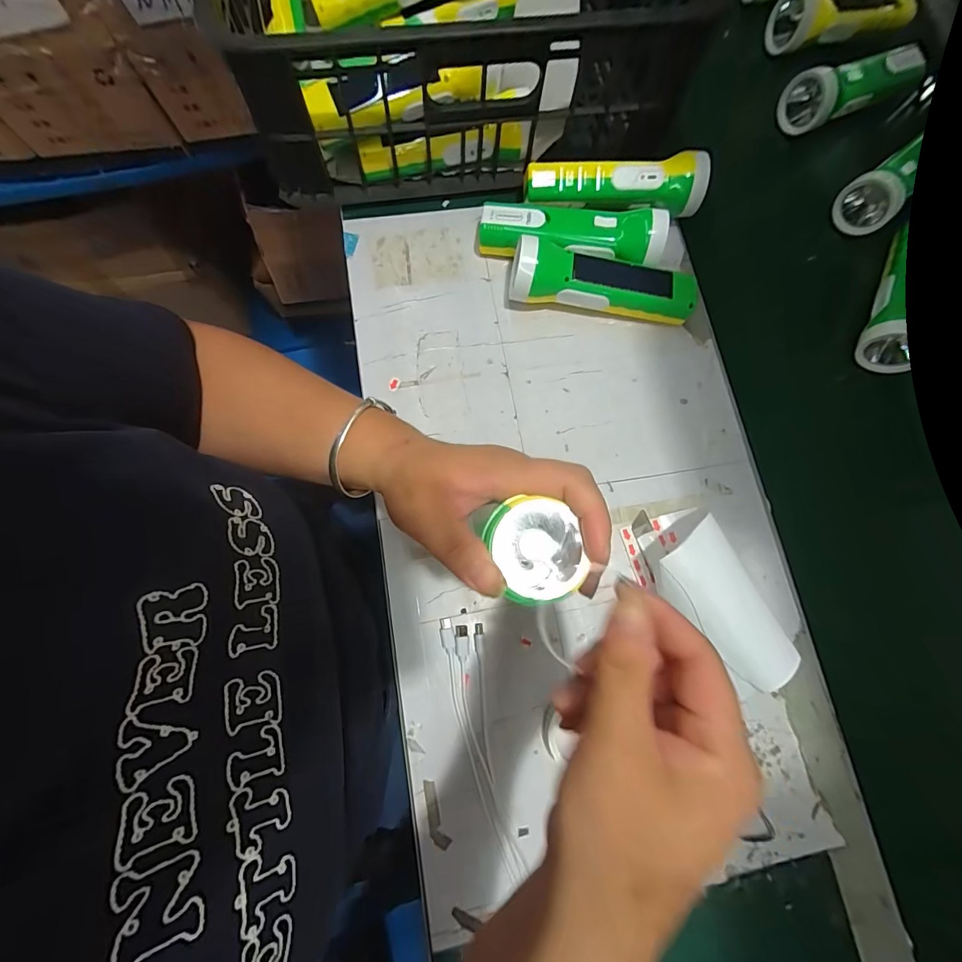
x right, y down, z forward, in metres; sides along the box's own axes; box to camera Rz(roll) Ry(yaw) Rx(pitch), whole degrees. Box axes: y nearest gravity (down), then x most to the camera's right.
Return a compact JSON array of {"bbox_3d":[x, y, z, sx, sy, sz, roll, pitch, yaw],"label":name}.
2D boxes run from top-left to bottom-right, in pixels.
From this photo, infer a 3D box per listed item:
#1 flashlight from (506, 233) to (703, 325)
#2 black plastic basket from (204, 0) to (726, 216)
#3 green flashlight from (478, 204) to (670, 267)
[{"bbox_3d":[0.109,-0.179,0.387,0.164,0.049,0.049,6,77,-2],"label":"flashlight"},{"bbox_3d":[-0.057,-0.637,0.433,0.406,0.131,0.720,-7,78,-5],"label":"black plastic basket"},{"bbox_3d":[0.083,-0.226,0.397,0.164,0.047,0.042,10,77,-1],"label":"green flashlight"}]

